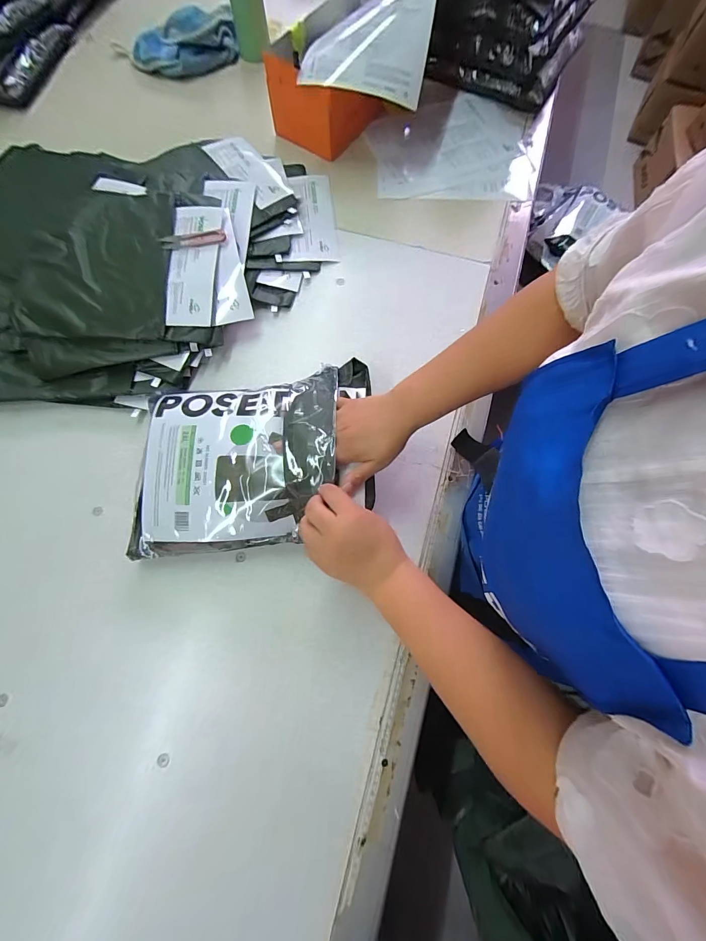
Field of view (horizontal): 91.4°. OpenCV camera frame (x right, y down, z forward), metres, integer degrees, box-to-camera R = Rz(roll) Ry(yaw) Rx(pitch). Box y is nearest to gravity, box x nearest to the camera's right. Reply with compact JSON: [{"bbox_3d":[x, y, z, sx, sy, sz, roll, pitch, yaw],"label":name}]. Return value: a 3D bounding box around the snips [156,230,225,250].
[{"bbox_3d":[-0.254,-0.367,0.548,0.100,0.009,0.025,-7,75,-3],"label":"snips"}]

